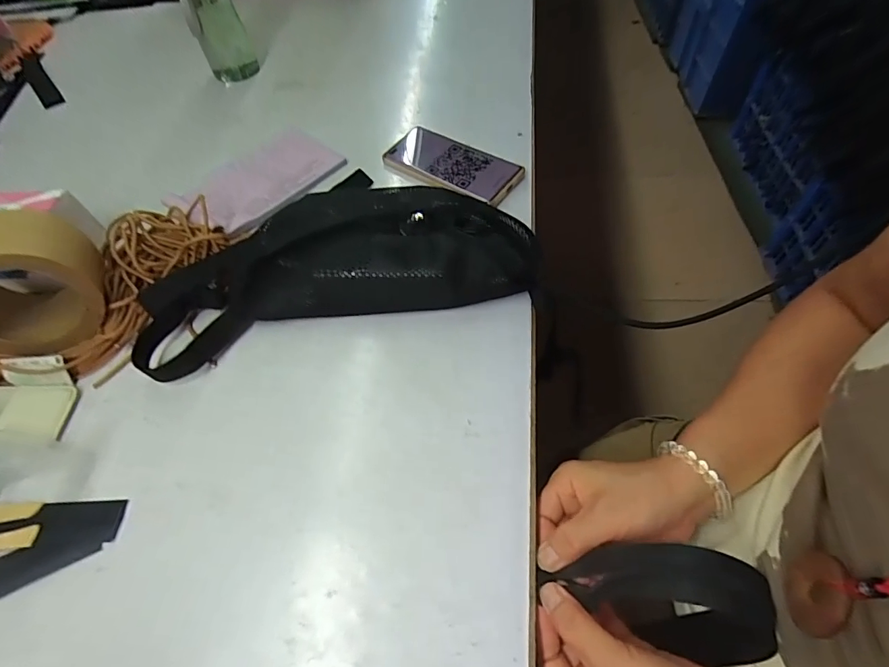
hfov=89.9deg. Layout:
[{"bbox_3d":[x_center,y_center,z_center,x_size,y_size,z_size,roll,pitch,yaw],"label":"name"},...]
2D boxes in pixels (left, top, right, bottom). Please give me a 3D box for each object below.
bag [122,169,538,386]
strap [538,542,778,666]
[{"bbox_3d":[-0.103,-0.084,0.418,0.370,0.086,0.159,-13,57,-5],"label":"bag"},{"bbox_3d":[0.117,0.151,0.265,0.124,0.033,0.053,-15,43,46],"label":"strap"}]

